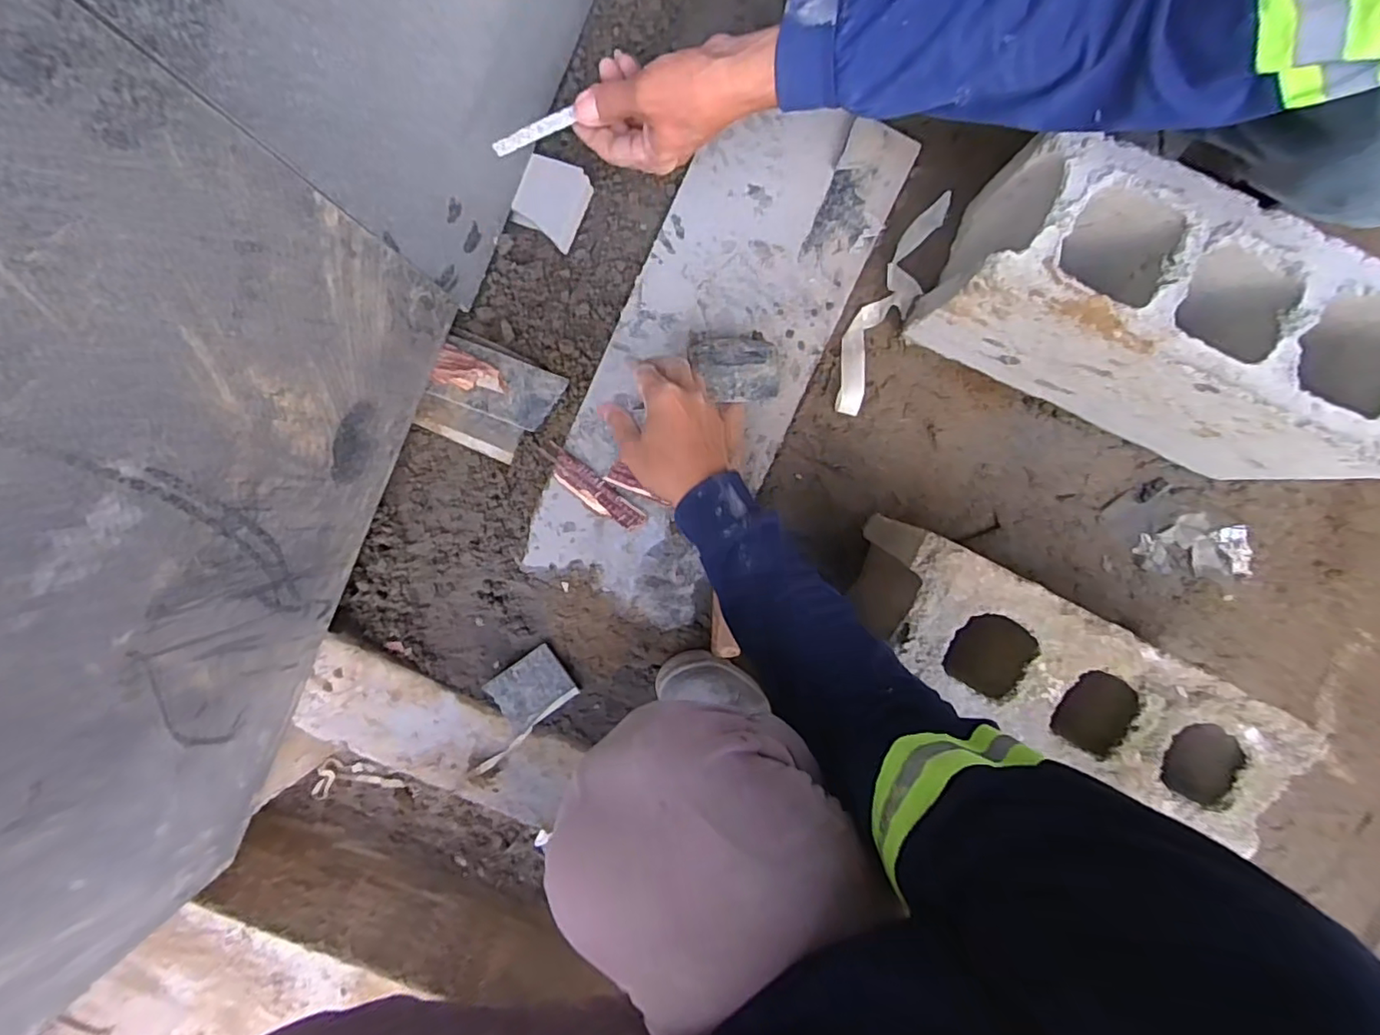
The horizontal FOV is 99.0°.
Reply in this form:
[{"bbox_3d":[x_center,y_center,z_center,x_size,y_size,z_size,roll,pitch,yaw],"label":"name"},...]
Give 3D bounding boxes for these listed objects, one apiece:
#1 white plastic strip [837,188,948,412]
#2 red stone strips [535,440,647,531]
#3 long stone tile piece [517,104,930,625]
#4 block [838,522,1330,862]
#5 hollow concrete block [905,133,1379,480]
[{"bbox_3d":[0.222,-0.237,0.647,0.048,0.019,0.259,28,93,-3],"label":"white plastic strip"},{"bbox_3d":[-0.110,-0.032,0.652,0.135,0.007,0.034,39,92,-4],"label":"red stone strips"},{"bbox_3d":[0.027,-0.171,0.645,0.211,0.016,0.569,27,94,-3],"label":"long stone tile piece"},{"bbox_3d":[0.345,0.149,0.598,0.388,0.197,0.125,28,93,-3],"label":"block"},{"bbox_3d":[0.437,-0.183,0.569,0.382,0.200,0.144,24,93,-3],"label":"hollow concrete block"}]

